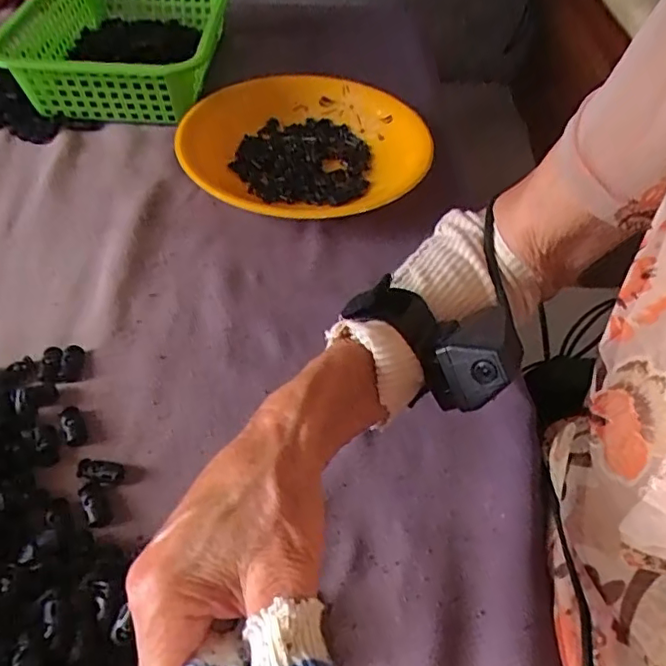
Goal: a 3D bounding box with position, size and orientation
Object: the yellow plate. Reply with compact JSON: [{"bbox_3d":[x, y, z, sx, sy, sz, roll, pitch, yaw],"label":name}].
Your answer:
[{"bbox_3d":[-0.027,-0.183,0.568,0.232,0.050,0.223,2,50,-2],"label":"yellow plate"}]

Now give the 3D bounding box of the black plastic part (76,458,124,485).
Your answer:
[{"bbox_3d":[-0.148,0.088,0.359,0.029,0.006,0.016,8,50,3],"label":"black plastic part"}]

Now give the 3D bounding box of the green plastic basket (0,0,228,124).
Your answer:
[{"bbox_3d":[-0.248,-0.351,0.669,0.218,0.079,0.341,1,50,-3],"label":"green plastic basket"}]

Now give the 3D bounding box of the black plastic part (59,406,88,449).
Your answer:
[{"bbox_3d":[-0.173,0.062,0.378,0.014,0.009,0.031,-17,66,-18],"label":"black plastic part"}]

